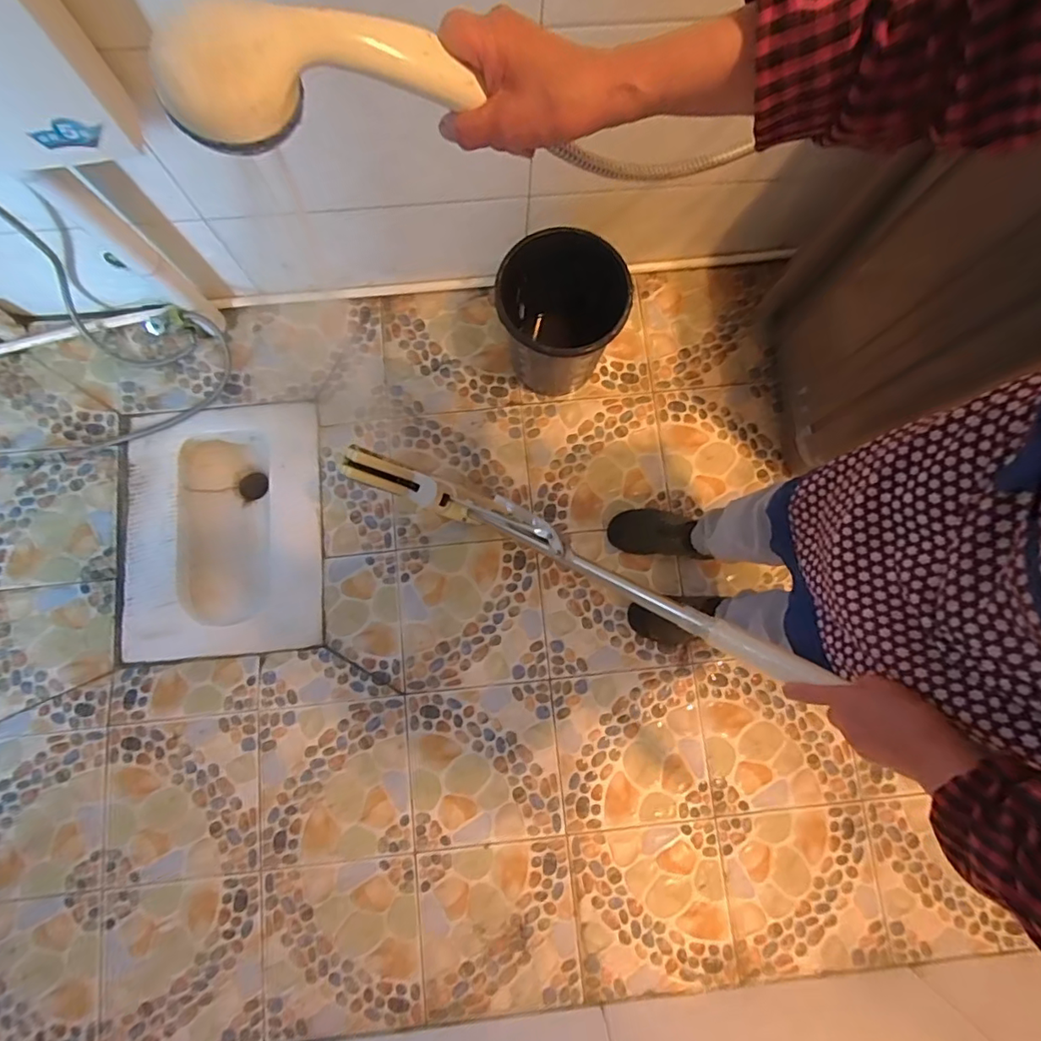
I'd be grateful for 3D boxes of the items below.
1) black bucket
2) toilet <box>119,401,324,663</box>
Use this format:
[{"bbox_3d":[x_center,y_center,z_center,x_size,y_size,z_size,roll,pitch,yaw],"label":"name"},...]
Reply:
[{"bbox_3d":[0.082,-0.401,1.118,0.205,0.290,0.249,-6,80,-2],"label":"black bucket"},{"bbox_3d":[-0.672,0.020,1.260,0.436,0.138,0.562,-5,84,-1],"label":"toilet"}]

